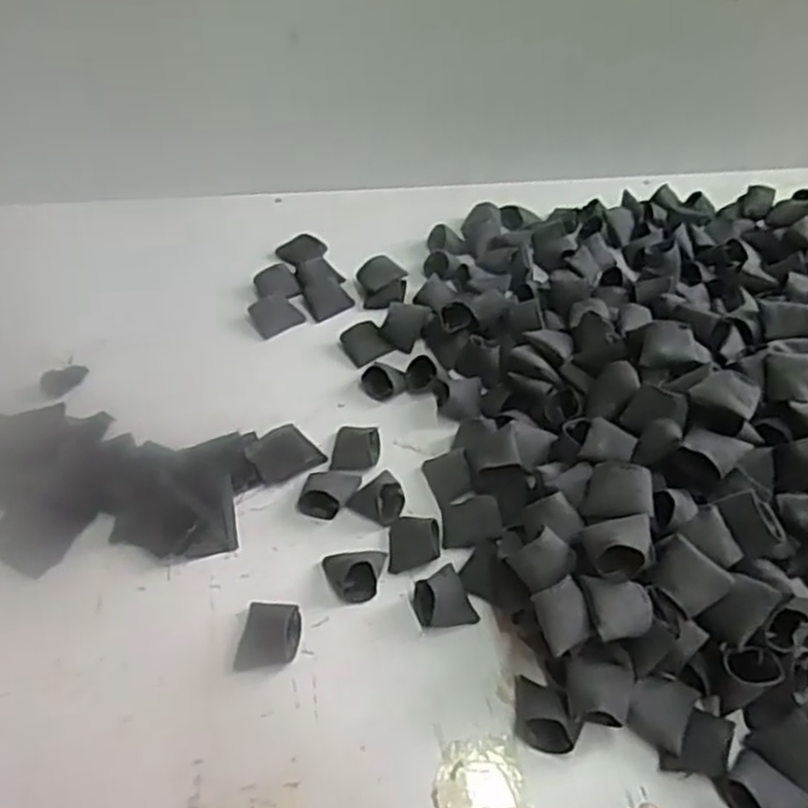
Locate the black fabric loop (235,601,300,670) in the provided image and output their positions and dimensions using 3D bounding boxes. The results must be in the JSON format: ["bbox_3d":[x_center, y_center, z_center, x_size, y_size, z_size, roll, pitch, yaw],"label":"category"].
[{"bbox_3d":[-0.086,0.147,0.482,0.037,0.016,0.045,4,48,1],"label":"black fabric loop"}]

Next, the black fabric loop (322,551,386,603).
[{"bbox_3d":[-0.032,0.111,0.508,0.041,0.031,0.038,1,48,-1],"label":"black fabric loop"}]

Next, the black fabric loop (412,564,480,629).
[{"bbox_3d":[0.026,0.129,0.497,0.037,0.024,0.039,-20,52,-19],"label":"black fabric loop"}]

